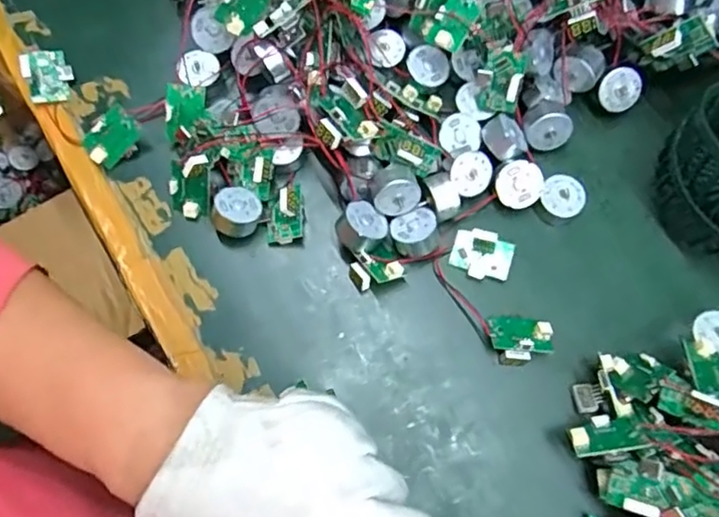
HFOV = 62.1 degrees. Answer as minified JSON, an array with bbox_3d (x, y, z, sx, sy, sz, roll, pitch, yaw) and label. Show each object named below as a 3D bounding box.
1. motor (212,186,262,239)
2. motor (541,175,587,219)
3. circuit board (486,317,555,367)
[{"bbox_3d":[-0.061,-0.023,0.305,0.023,0.018,0.024,11,74,2],"label":"motor"},{"bbox_3d":[0.105,-0.031,0.313,0.021,0.016,0.021,0,74,-1],"label":"motor"},{"bbox_3d":[0.077,0.039,0.289,0.030,0.017,0.024,-8,74,-3],"label":"circuit board"}]

